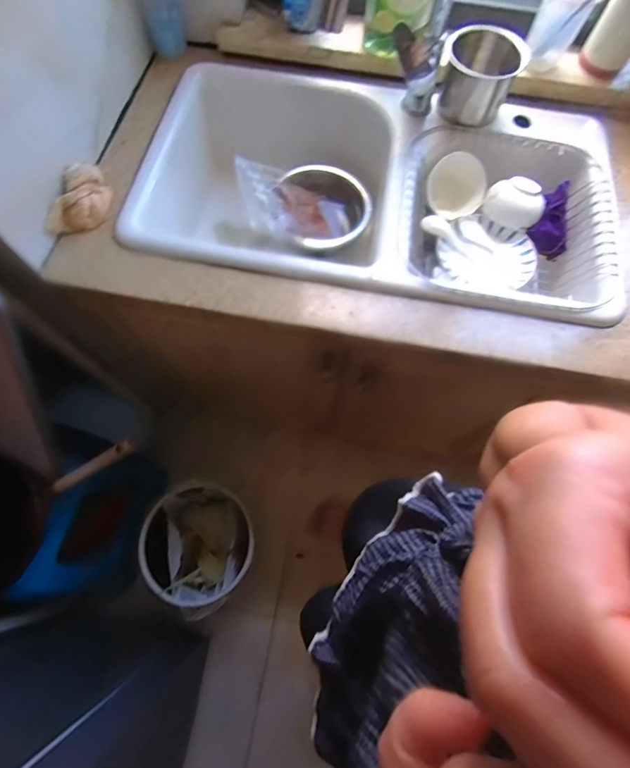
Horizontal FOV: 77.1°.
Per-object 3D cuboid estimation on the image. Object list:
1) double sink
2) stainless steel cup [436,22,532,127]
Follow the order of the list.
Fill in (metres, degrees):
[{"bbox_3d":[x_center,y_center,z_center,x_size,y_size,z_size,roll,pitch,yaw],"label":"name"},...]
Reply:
[{"bbox_3d":[0.102,-0.344,0.777,0.833,0.185,0.460,11,70,3],"label":"double sink"},{"bbox_3d":[0.289,-0.549,0.713,0.136,0.108,0.110,24,71,7],"label":"stainless steel cup"}]

